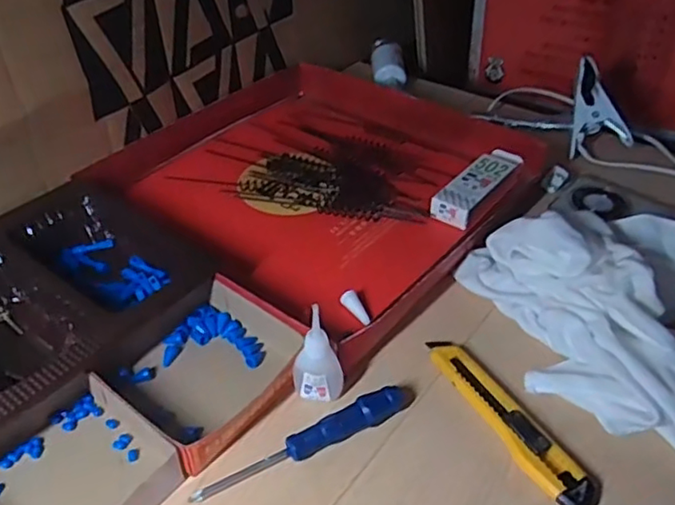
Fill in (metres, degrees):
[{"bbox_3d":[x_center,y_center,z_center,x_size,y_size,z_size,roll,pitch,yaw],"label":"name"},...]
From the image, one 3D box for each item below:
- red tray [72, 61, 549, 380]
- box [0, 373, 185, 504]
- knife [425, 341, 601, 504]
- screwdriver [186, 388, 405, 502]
[{"bbox_3d":[-0.008,-0.085,0.651,0.364,0.043,0.378,31,51,29],"label":"red tray"},{"bbox_3d":[-0.175,0.142,0.400,0.123,0.028,0.121,28,50,28],"label":"box"},{"bbox_3d":[0.120,0.117,0.444,0.031,0.012,0.152,-23,47,-22],"label":"knife"},{"bbox_3d":[-0.020,0.132,0.426,0.157,0.018,0.021,-23,47,-22],"label":"screwdriver"}]

